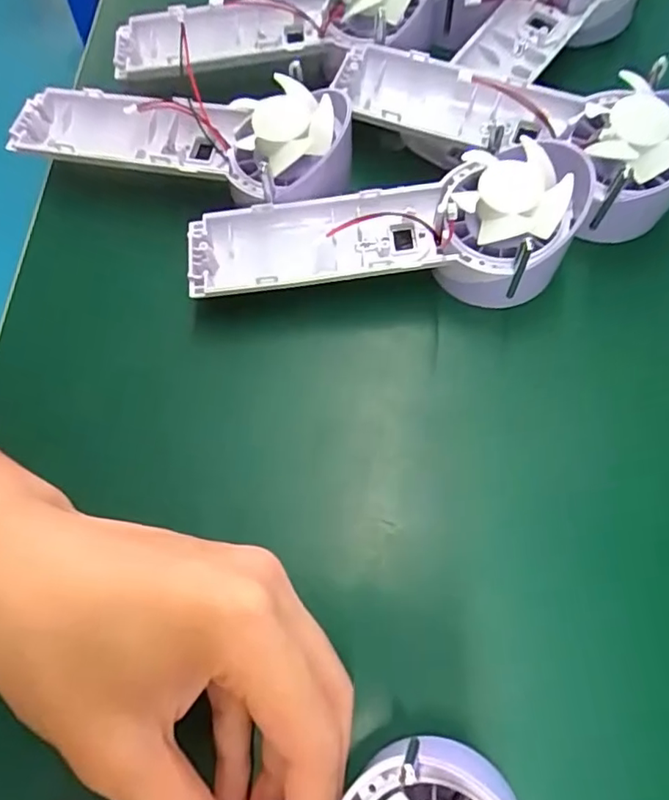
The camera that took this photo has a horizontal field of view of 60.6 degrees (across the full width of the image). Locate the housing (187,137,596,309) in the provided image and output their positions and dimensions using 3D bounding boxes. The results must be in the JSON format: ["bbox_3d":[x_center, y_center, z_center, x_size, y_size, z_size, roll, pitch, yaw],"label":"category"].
[{"bbox_3d":[0.022,-0.074,0.267,0.178,0.058,0.059,-4,68,2],"label":"housing"}]

